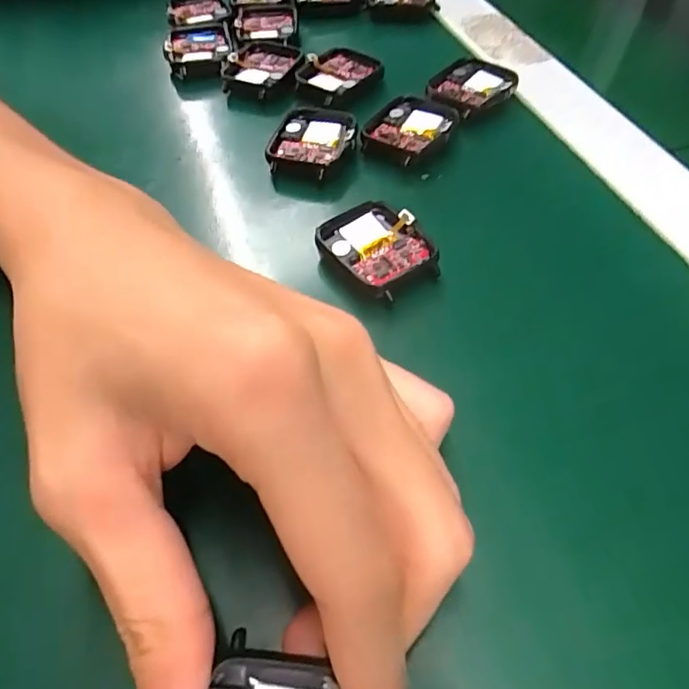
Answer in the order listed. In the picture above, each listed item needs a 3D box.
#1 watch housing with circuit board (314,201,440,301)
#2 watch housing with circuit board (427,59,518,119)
[{"bbox_3d":[0.013,-0.038,0.209,0.038,0.009,0.043,-31,59,-20],"label":"watch housing with circuit board"},{"bbox_3d":[0.067,-0.135,0.278,0.045,0.008,0.035,-35,61,-23],"label":"watch housing with circuit board"}]

